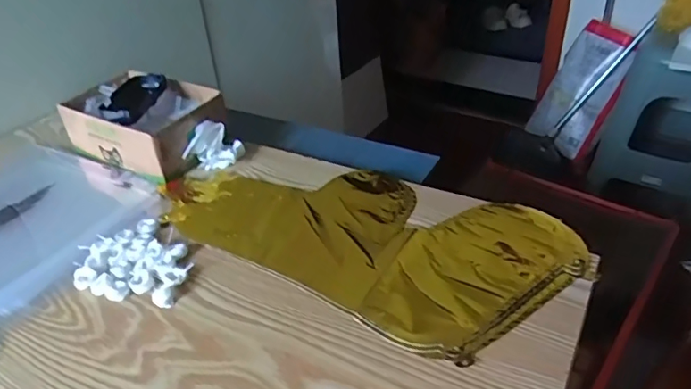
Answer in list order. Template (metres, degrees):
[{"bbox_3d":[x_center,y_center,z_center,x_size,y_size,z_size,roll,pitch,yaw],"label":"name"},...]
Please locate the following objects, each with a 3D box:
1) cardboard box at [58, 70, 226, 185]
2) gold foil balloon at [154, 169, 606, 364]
[{"bbox_3d":[-0.264,-0.098,0.695,0.196,0.077,0.129,18,41,28],"label":"cardboard box"},{"bbox_3d":[0.000,0.025,0.553,0.434,0.015,0.204,19,42,29],"label":"gold foil balloon"}]

